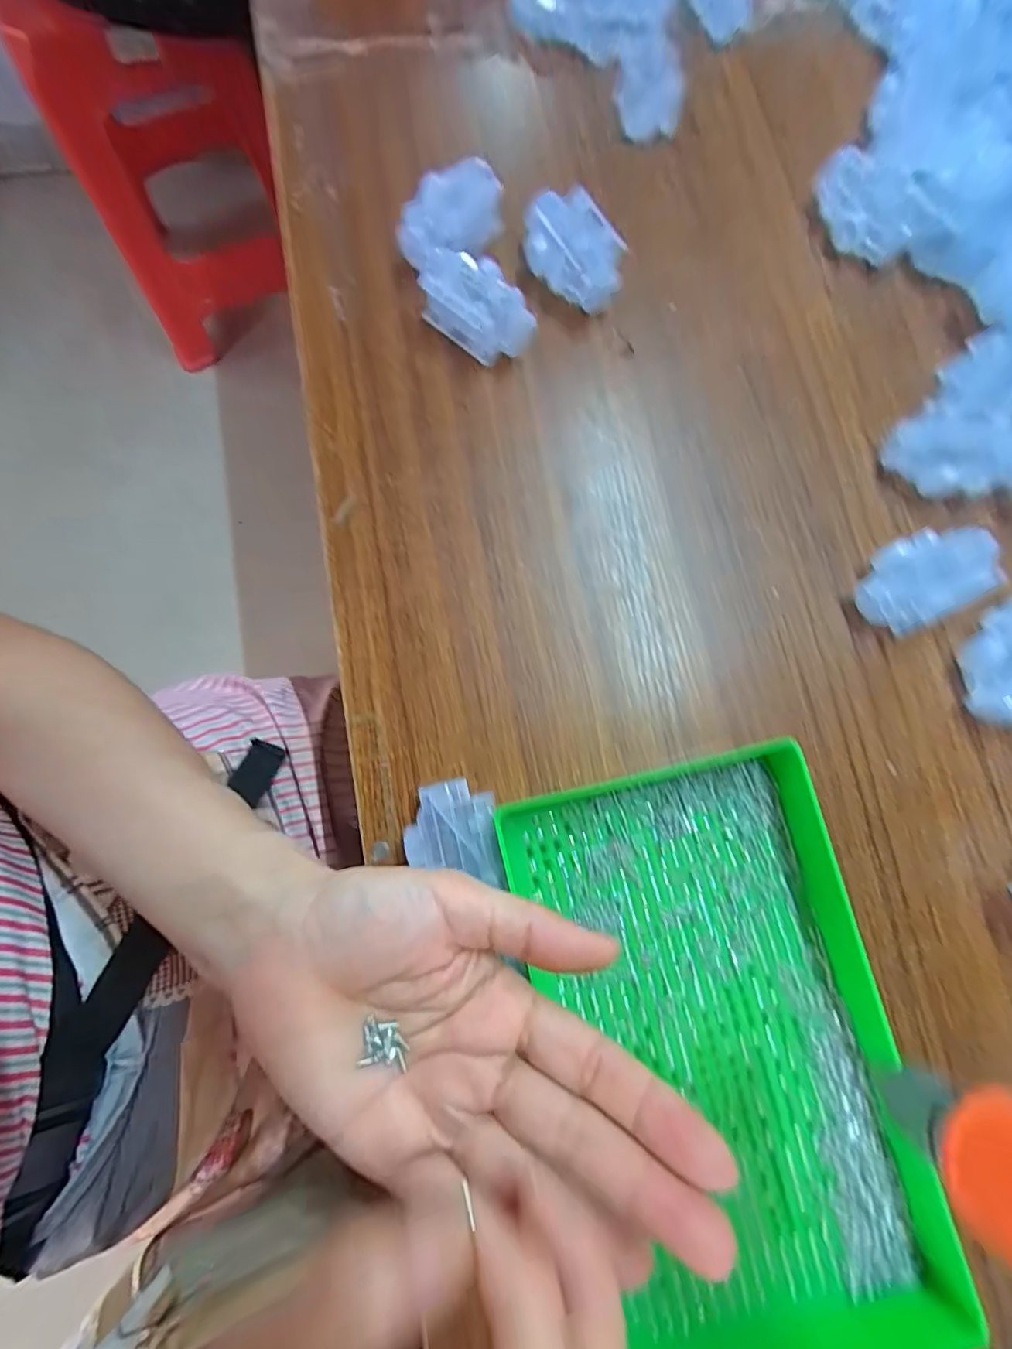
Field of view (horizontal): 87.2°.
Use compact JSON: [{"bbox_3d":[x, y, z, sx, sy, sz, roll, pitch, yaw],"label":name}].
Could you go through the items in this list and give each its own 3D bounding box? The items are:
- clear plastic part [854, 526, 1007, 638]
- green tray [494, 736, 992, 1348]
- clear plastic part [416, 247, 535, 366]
[{"bbox_3d":[0.227,-0.052,0.290,0.069,0.027,0.045,-27,80,-5],"label":"clear plastic part"},{"bbox_3d":[0.098,0.166,0.243,0.155,0.035,0.245,-13,79,-3],"label":"green tray"},{"bbox_3d":[-0.019,-0.213,0.308,0.070,0.039,0.029,35,81,7],"label":"clear plastic part"}]

